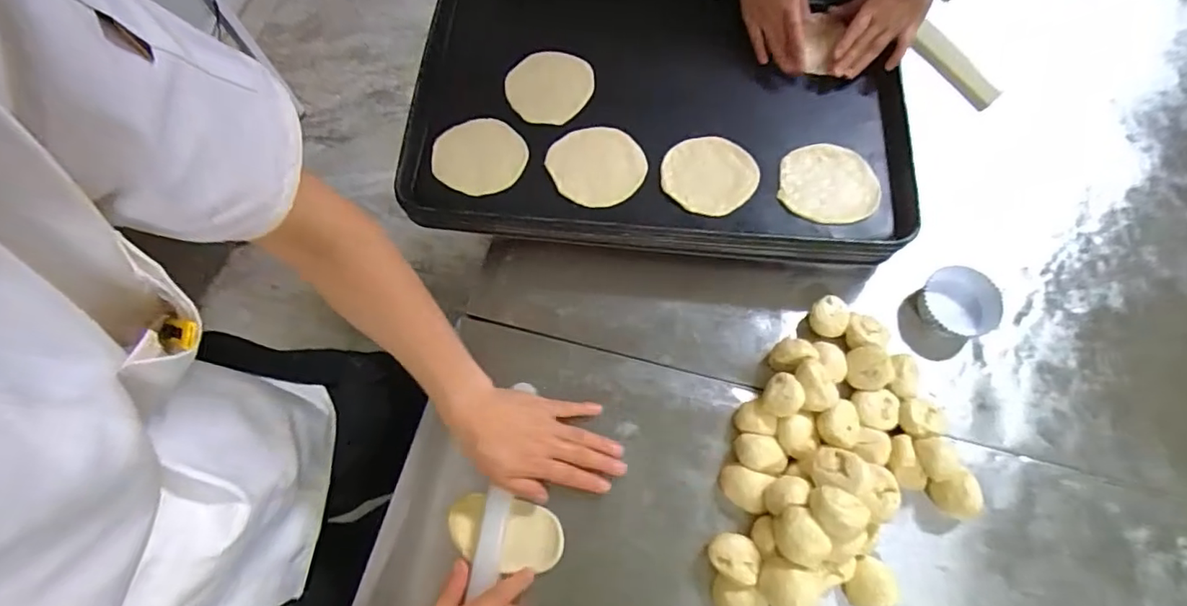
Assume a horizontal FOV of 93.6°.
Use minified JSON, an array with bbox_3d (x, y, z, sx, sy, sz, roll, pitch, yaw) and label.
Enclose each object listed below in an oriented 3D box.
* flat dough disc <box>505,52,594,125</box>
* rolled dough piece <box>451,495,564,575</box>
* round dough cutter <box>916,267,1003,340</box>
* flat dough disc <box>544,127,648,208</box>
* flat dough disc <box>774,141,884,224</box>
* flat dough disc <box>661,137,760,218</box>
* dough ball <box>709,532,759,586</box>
[{"bbox_3d":[-0.056,-0.280,0.712,0.099,0.006,0.108,0,69,0],"label":"flat dough disc"},{"bbox_3d":[-0.088,0.232,0.562,0.115,0.010,0.062,14,71,0],"label":"rolled dough piece"},{"bbox_3d":[0.417,0.001,0.635,0.077,0.037,0.077,0,70,0],"label":"round dough cutter"},{"bbox_3d":[0.006,-0.168,0.672,0.110,0.010,0.112,0,69,0],"label":"flat dough disc"},{"bbox_3d":[0.286,-0.146,0.675,0.117,0.013,0.113,0,69,0],"label":"flat dough disc"},{"bbox_3d":[0.138,-0.155,0.662,0.103,0.007,0.103,0,69,0],"label":"flat dough disc"},{"bbox_3d":[0.140,0.253,0.560,0.049,0.034,0.040,25,72,9],"label":"dough ball"}]

